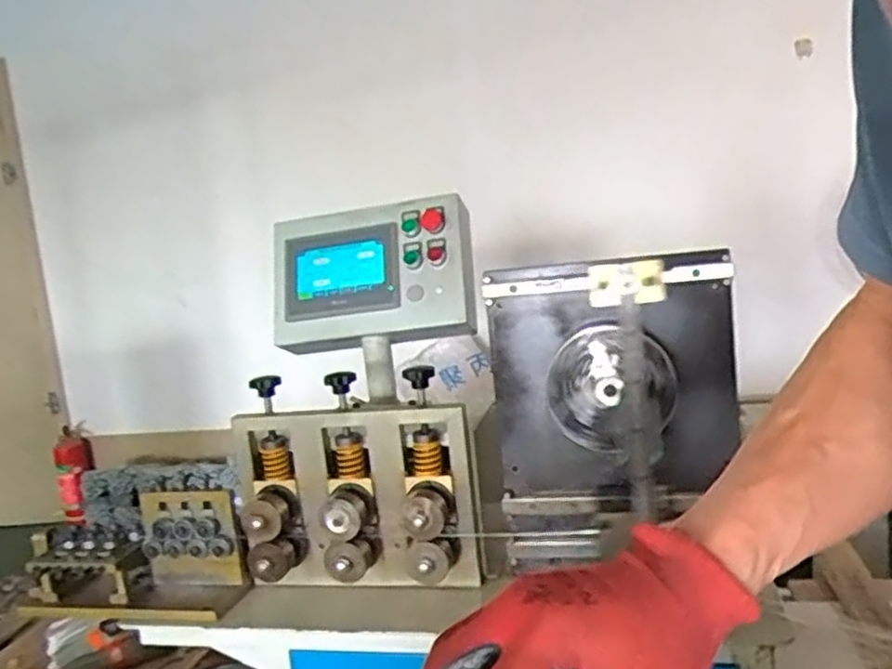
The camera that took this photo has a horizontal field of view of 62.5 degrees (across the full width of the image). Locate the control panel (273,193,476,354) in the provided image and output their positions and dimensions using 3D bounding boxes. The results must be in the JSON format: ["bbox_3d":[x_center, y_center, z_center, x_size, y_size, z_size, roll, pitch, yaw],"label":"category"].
[{"bbox_3d":[-0.124,-0.098,1.223,0.334,0.222,0.079,-6,-6,11],"label":"control panel"}]

